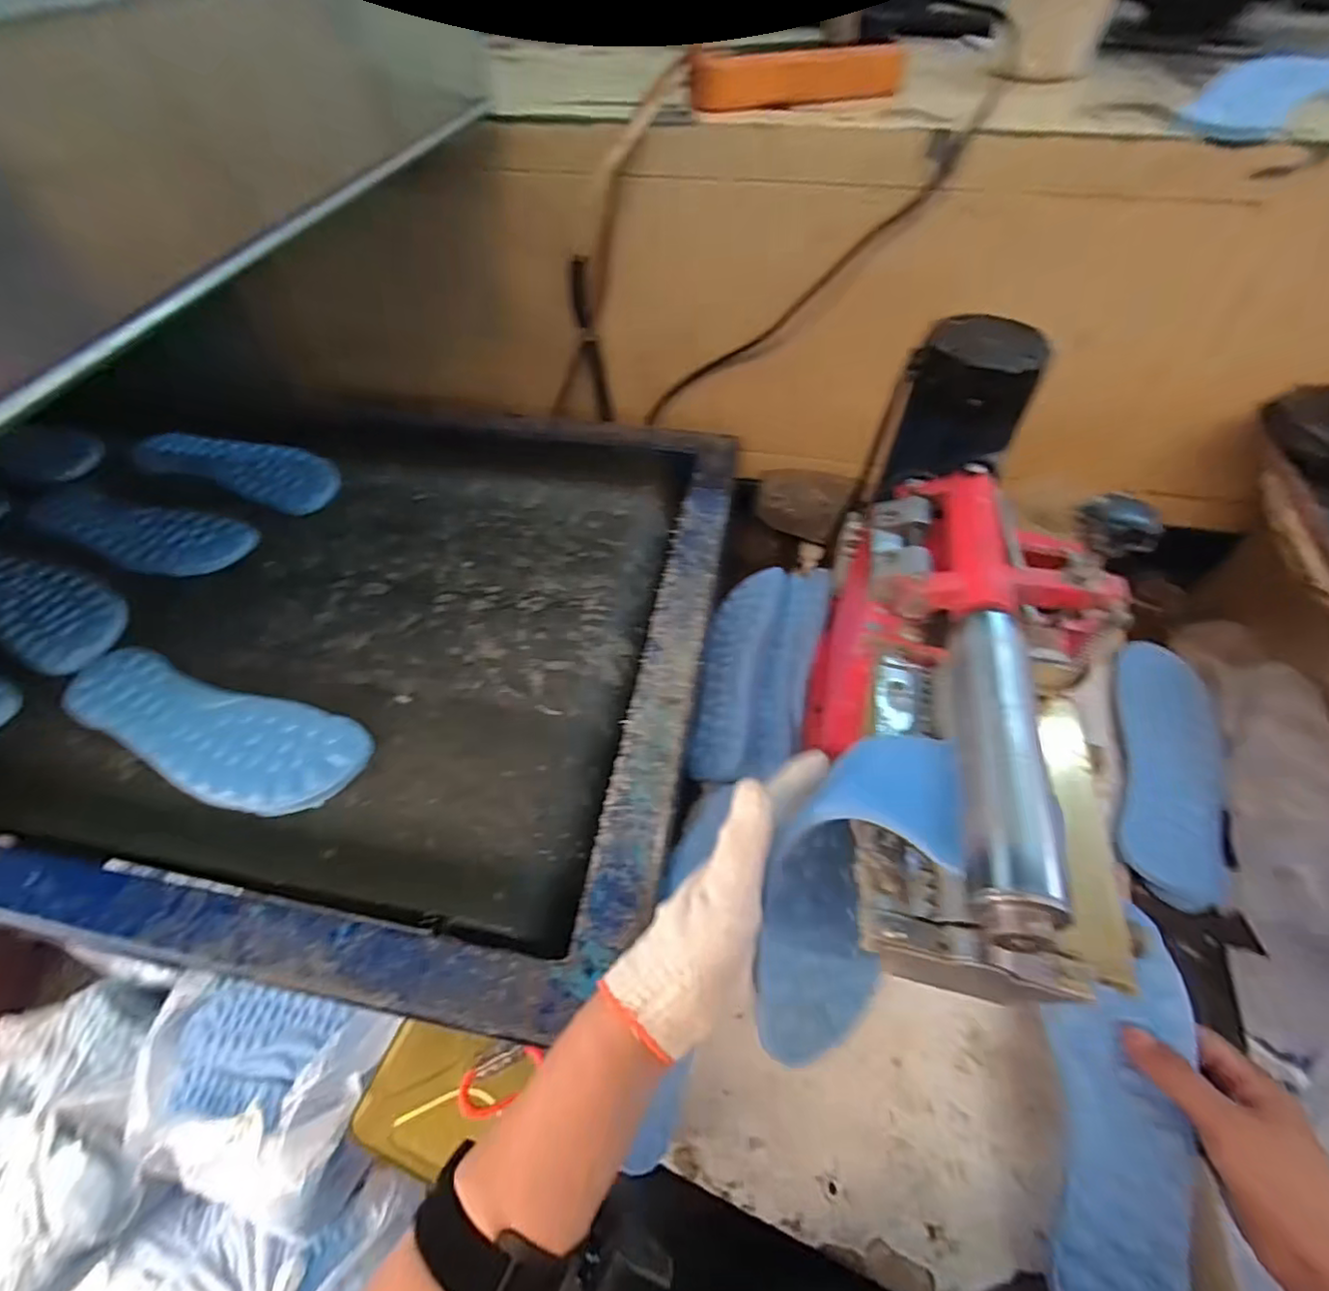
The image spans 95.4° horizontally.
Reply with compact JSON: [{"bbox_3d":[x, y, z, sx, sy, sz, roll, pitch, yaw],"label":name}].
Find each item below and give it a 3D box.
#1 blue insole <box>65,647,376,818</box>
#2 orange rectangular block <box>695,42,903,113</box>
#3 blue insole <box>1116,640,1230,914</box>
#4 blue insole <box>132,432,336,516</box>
[{"bbox_3d":[-0.355,0.063,0.466,0.255,0.011,0.086,15,55,12],"label":"blue insole"},{"bbox_3d":[0.113,-0.472,0.506,0.186,0.038,0.021,-18,55,-12],"label":"orange rectangular block"},{"bbox_3d":[0.453,0.106,0.540,0.084,0.024,0.237,11,67,8],"label":"blue insole"},{"bbox_3d":[-0.475,-0.199,0.672,0.257,0.010,0.078,17,64,14],"label":"blue insole"}]

